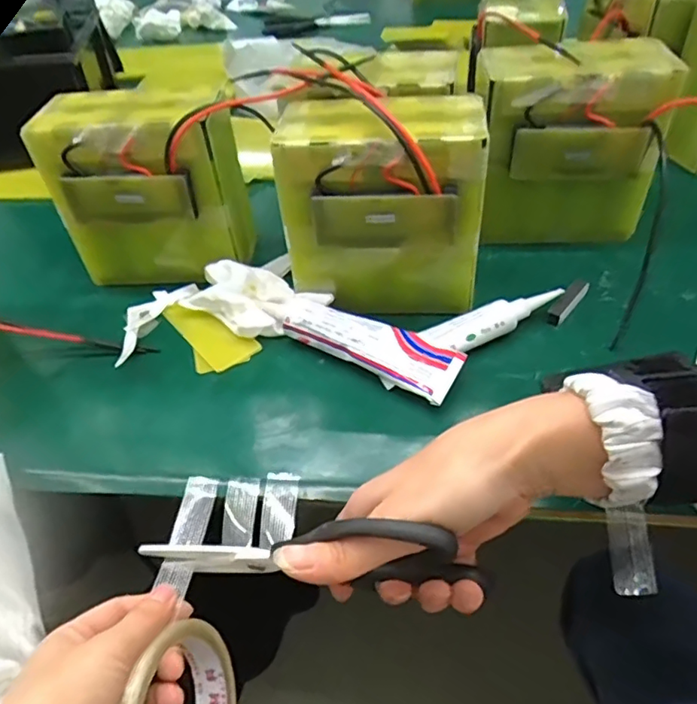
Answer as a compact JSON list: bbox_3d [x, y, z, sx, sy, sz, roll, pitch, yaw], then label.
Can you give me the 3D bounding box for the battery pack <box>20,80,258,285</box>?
[{"bbox_3d":[-0.158,-0.132,0.466,0.147,0.145,0.091,0,46,6],"label":"battery pack"}]

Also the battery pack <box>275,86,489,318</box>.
[{"bbox_3d":[0.027,-0.115,0.421,0.142,0.135,0.112,1,46,7],"label":"battery pack"}]

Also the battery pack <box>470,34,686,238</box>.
[{"bbox_3d":[0.185,-0.170,0.472,0.147,0.151,0.082,2,46,8],"label":"battery pack"}]

